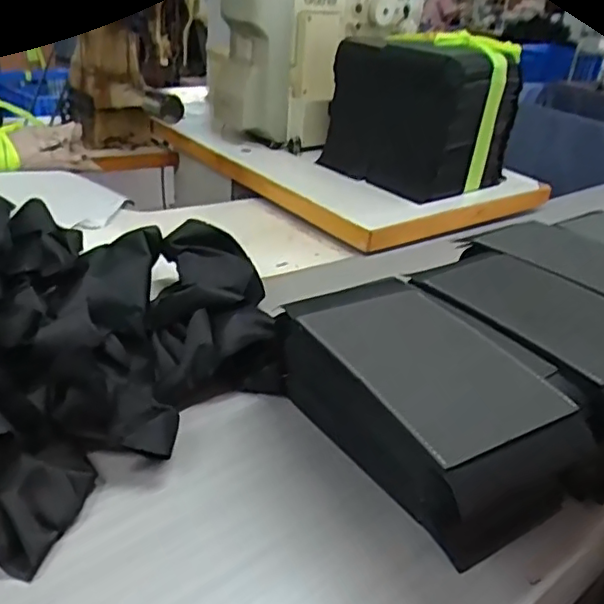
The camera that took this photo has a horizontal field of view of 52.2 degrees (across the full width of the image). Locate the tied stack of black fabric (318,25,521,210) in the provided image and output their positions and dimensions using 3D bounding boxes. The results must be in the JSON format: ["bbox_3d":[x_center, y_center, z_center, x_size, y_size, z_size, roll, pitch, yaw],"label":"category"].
[{"bbox_3d":[0.254,-0.403,1.343,0.240,0.323,0.340,-16,35,-35],"label":"tied stack of black fabric"}]

